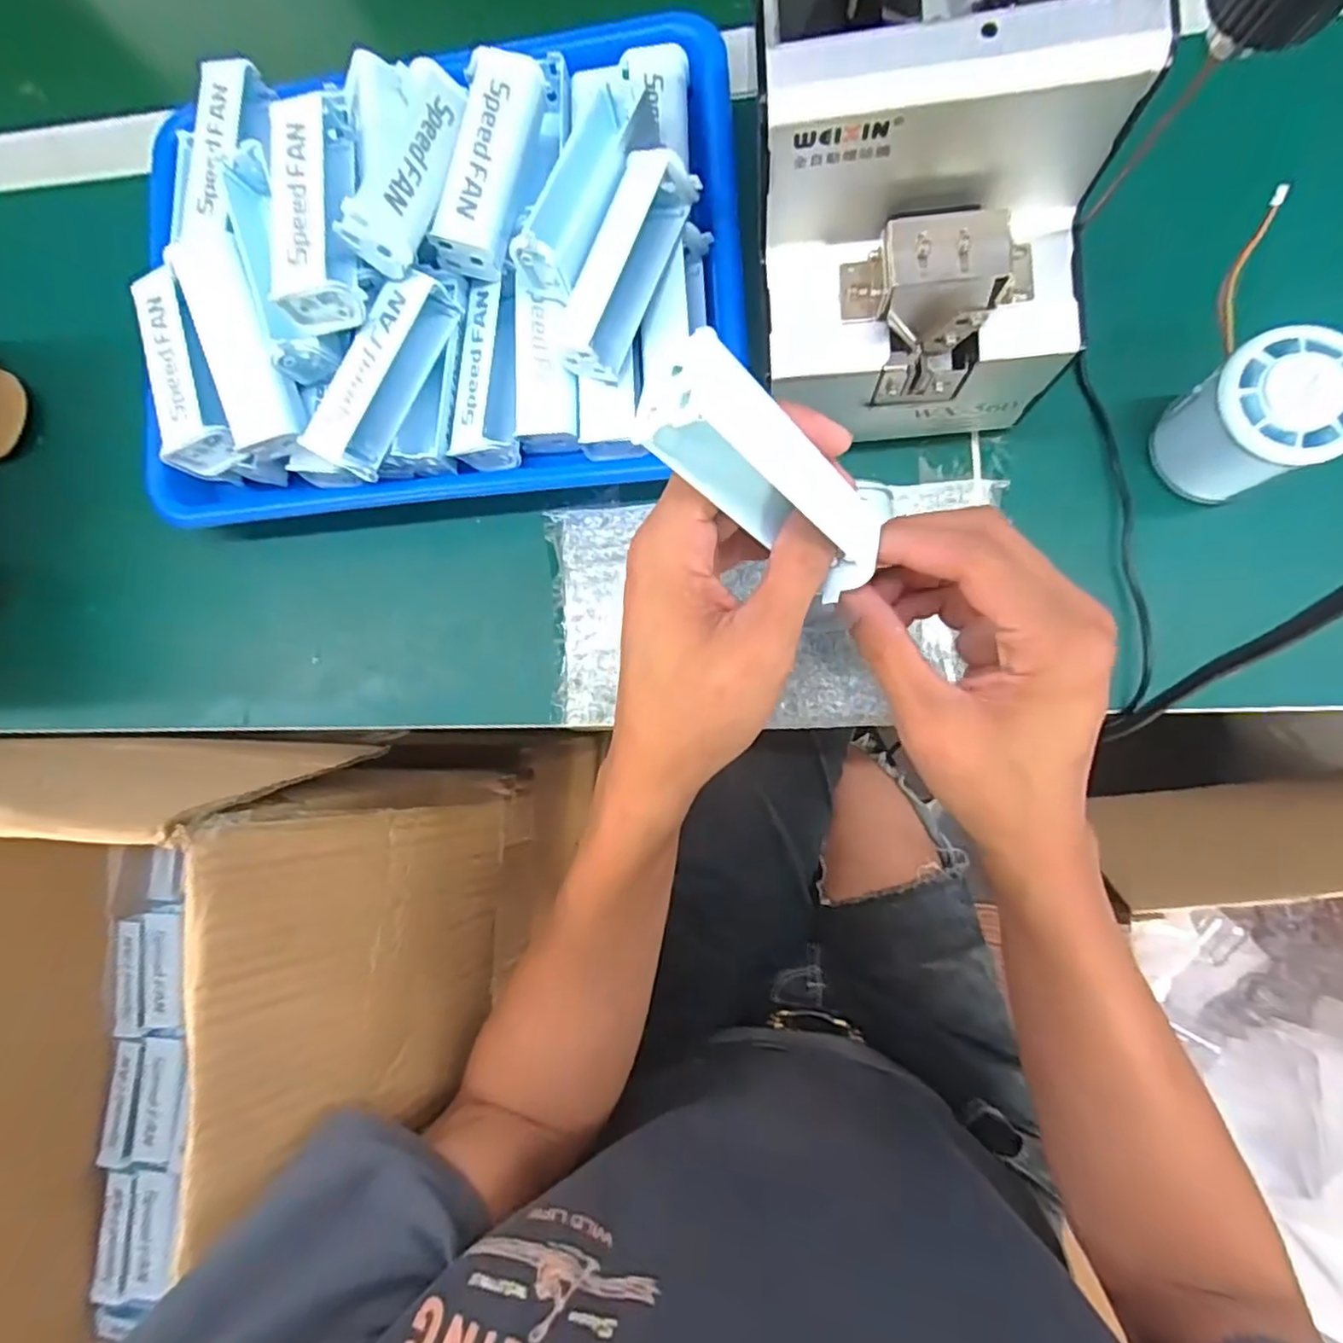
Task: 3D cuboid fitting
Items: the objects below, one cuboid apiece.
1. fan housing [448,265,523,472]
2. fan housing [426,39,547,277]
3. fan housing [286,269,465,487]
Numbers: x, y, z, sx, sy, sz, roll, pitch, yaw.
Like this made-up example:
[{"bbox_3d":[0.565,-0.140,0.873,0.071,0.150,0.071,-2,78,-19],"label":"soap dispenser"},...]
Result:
[{"bbox_3d":[-0.097,-0.158,0.354,0.036,0.025,0.094,3,86,8],"label":"fan housing"},{"bbox_3d":[-0.091,-0.253,0.335,0.032,0.026,0.103,13,86,-11],"label":"fan housing"},{"bbox_3d":[-0.148,-0.144,0.333,0.028,0.026,0.114,30,89,9],"label":"fan housing"}]

